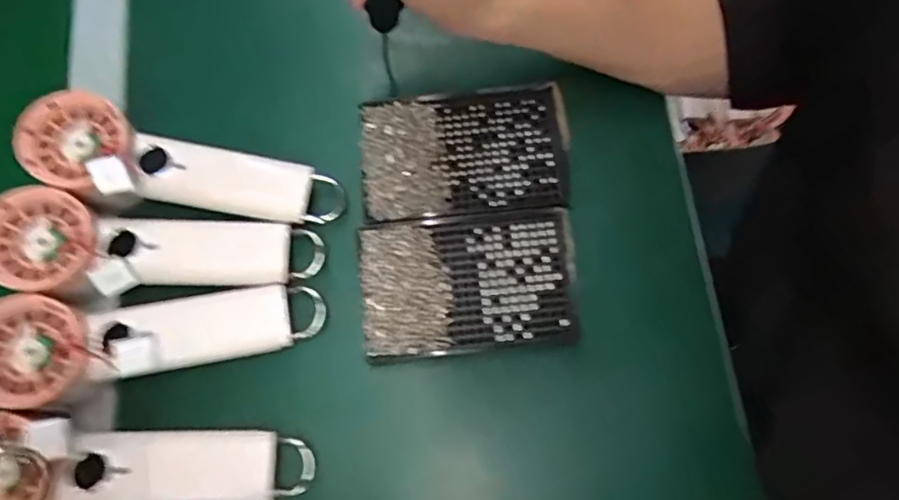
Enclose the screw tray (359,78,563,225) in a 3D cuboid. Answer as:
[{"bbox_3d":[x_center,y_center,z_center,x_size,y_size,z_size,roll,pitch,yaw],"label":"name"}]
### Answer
[{"bbox_3d":[0.009,-0.067,0.404,0.133,0.014,0.088,-7,75,-1],"label":"screw tray"}]

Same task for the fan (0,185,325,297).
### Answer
[{"bbox_3d":[-0.182,-0.001,0.380,0.195,0.025,0.057,4,75,-13],"label":"fan"}]

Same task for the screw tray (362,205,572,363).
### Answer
[{"bbox_3d":[0.012,0.019,0.385,0.133,0.011,0.087,-8,75,-2],"label":"screw tray"}]

